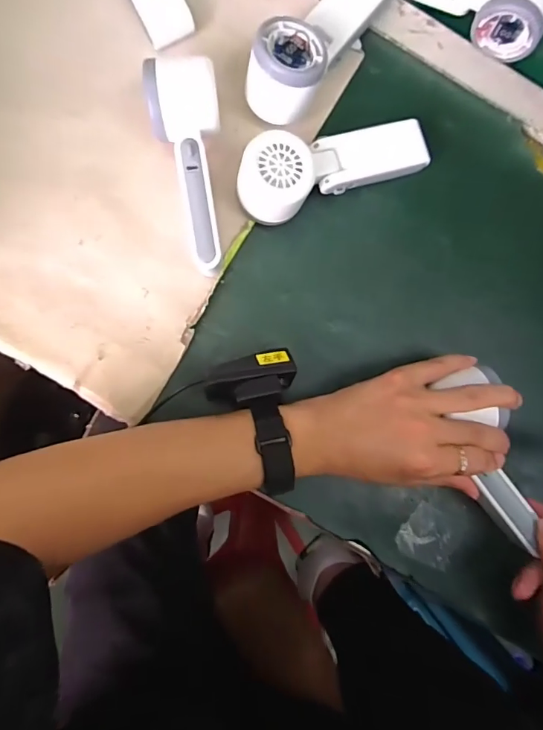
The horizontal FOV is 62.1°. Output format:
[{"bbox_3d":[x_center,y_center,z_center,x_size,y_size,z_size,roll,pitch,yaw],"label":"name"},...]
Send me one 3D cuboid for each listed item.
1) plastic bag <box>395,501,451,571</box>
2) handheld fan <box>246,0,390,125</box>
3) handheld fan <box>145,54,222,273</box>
[{"bbox_3d":[0.136,0.147,0.386,0.050,0.005,0.046,27,84,-2],"label":"plastic bag"},{"bbox_3d":[0.040,-0.275,0.370,0.055,0.051,0.162,34,84,-1],"label":"handheld fan"},{"bbox_3d":[-0.061,-0.151,0.360,0.052,0.052,0.158,-9,87,-5],"label":"handheld fan"}]

